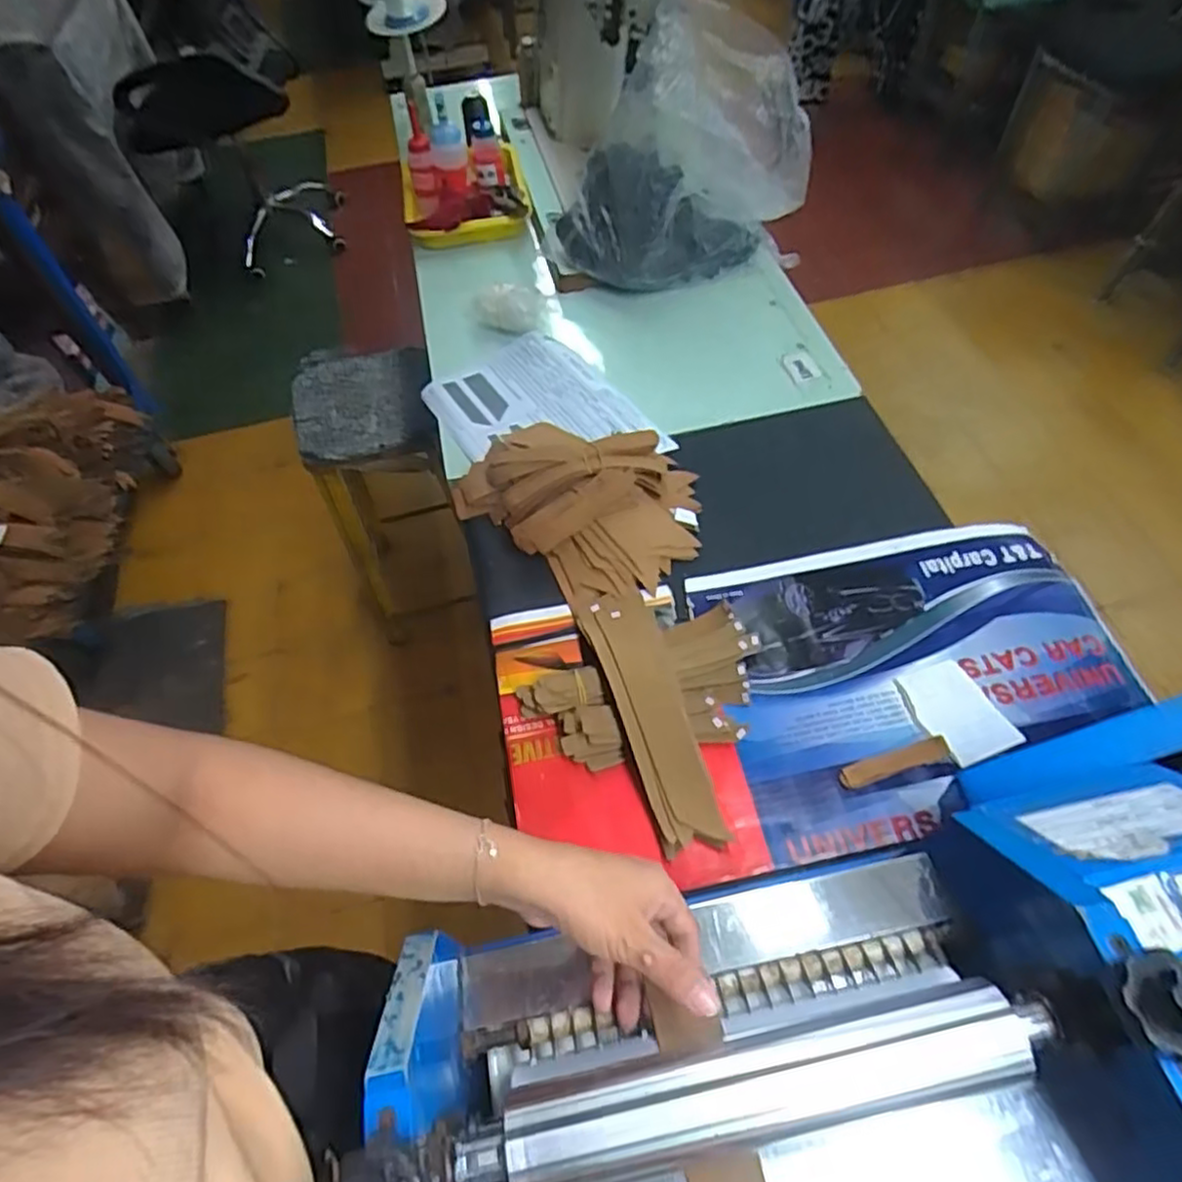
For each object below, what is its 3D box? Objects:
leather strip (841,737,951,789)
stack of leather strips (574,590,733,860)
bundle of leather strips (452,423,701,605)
[{"bbox_3d":[0.263,0.149,0.612,0.095,0.009,0.021,-15,57,-5],"label":"leather strip"},{"bbox_3d":[0.054,0.107,0.644,0.068,0.023,0.254,-16,57,-5],"label":"stack of leather strips"},{"bbox_3d":[-0.012,-0.115,0.764,0.263,0.066,0.197,37,67,25],"label":"bundle of leather strips"}]

